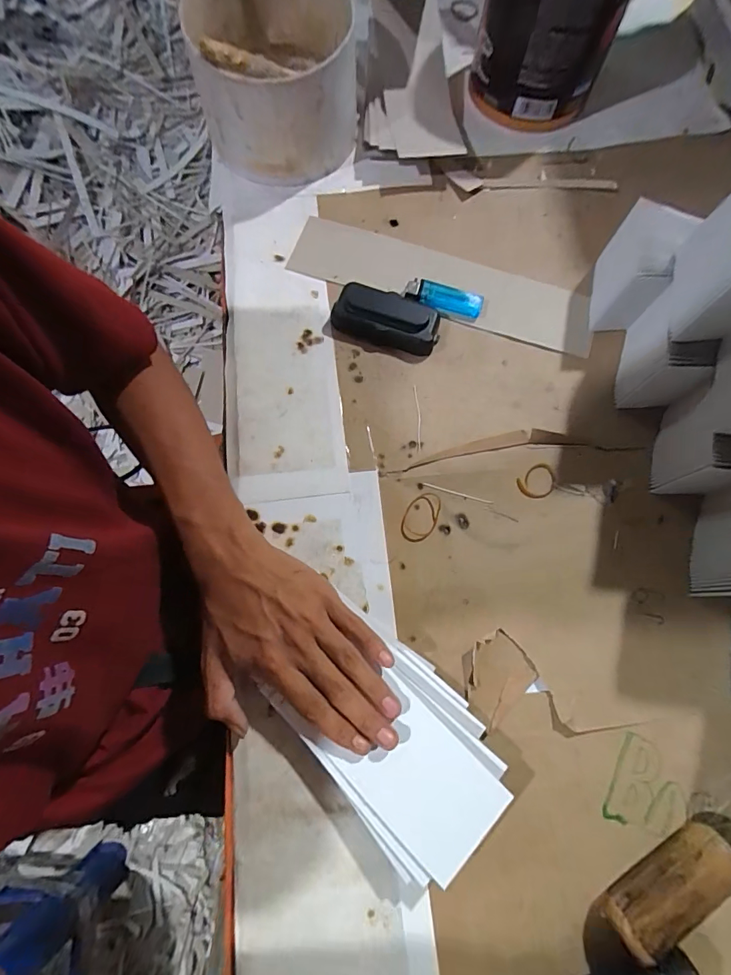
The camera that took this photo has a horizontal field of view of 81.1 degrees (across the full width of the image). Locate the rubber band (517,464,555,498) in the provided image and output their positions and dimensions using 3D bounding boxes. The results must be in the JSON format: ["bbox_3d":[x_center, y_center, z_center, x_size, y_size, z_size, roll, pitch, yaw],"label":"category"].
[{"bbox_3d":[0.164,-0.004,0.406,0.039,0.004,0.029,-33,78,-10],"label":"rubber band"}]

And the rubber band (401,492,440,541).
[{"bbox_3d":[0.051,0.027,0.392,0.030,0.004,0.049,19,75,4],"label":"rubber band"}]

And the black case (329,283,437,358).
[{"bbox_3d":[0.021,-0.171,0.433,0.106,0.025,0.054,17,74,3],"label":"black case"}]

